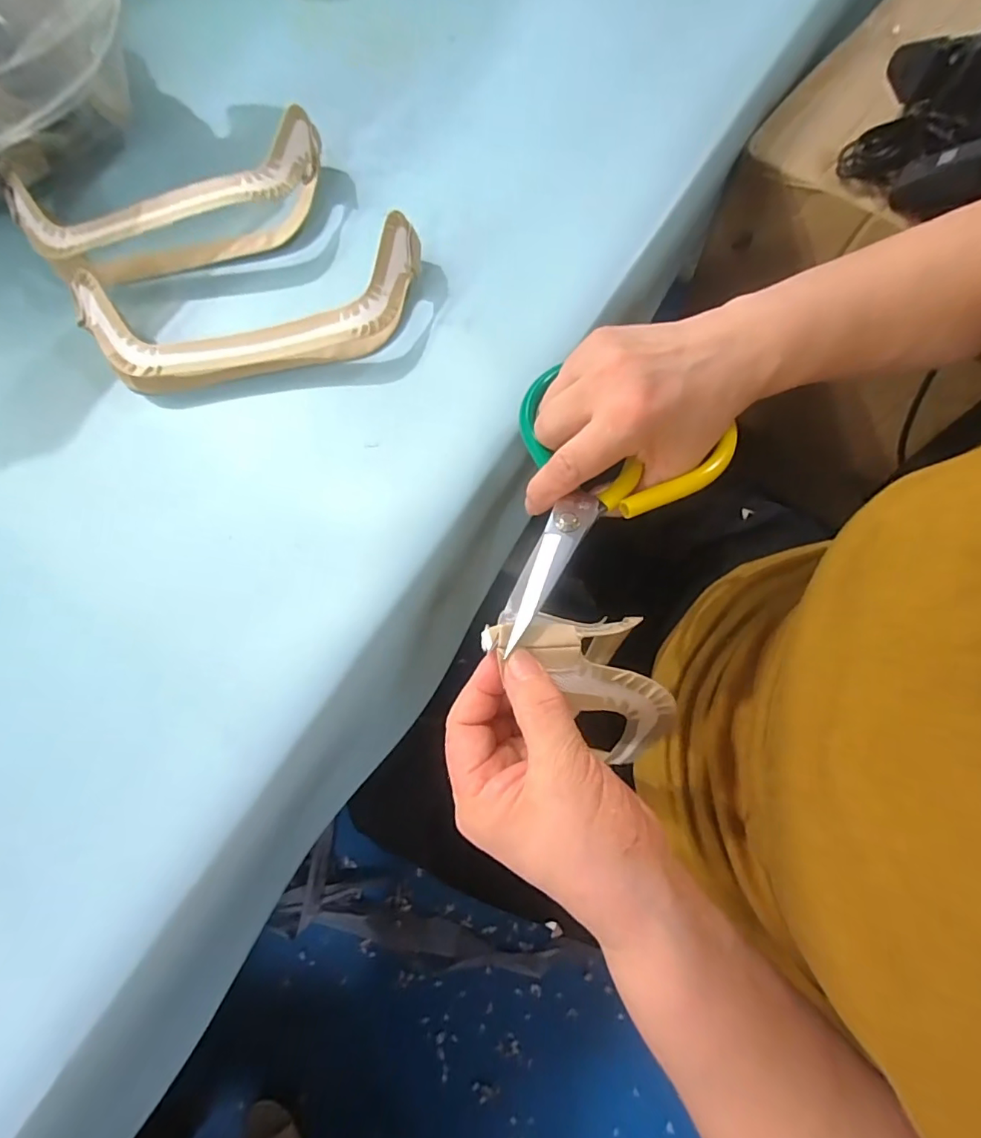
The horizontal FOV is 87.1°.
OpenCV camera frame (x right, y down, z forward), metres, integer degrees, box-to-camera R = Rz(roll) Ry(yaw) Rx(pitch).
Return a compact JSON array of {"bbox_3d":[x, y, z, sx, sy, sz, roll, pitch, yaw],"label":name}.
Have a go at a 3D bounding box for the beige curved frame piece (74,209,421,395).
[{"bbox_3d":[-0.161,-0.172,0.352,0.234,0.036,0.092,-10,73,-1],"label":"beige curved frame piece"}]

